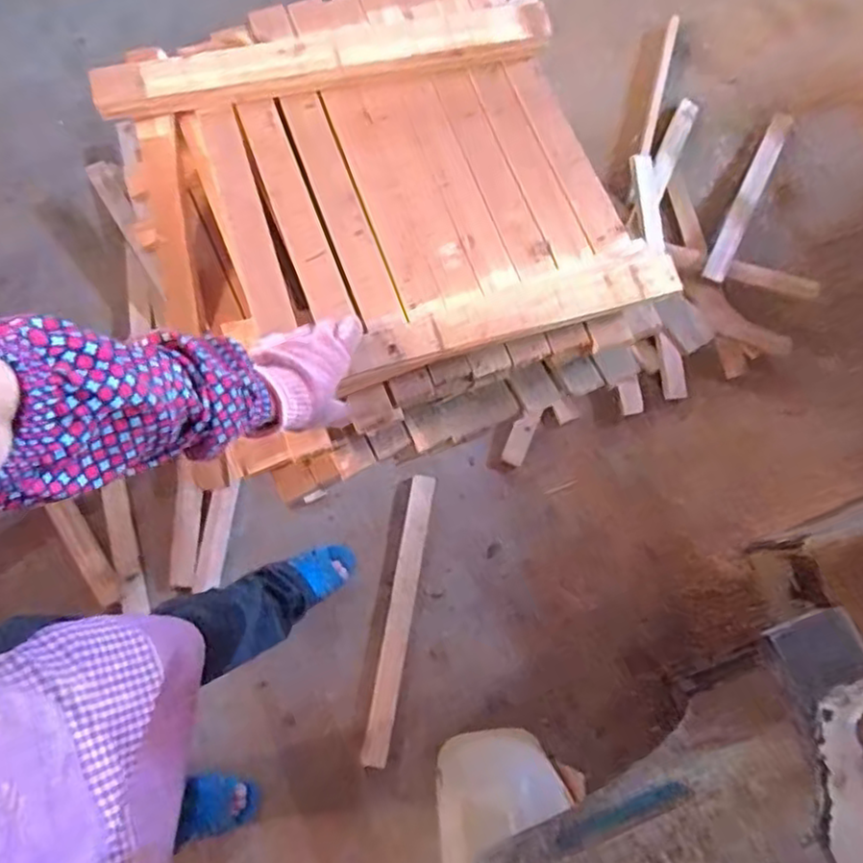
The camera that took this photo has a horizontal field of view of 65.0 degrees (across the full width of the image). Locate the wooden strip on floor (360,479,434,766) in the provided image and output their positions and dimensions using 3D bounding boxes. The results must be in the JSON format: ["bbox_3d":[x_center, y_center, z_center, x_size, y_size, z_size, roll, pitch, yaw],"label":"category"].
[{"bbox_3d":[-0.059,0.330,1.209,0.042,0.020,0.501,9,76,2],"label":"wooden strip on floor"}]

